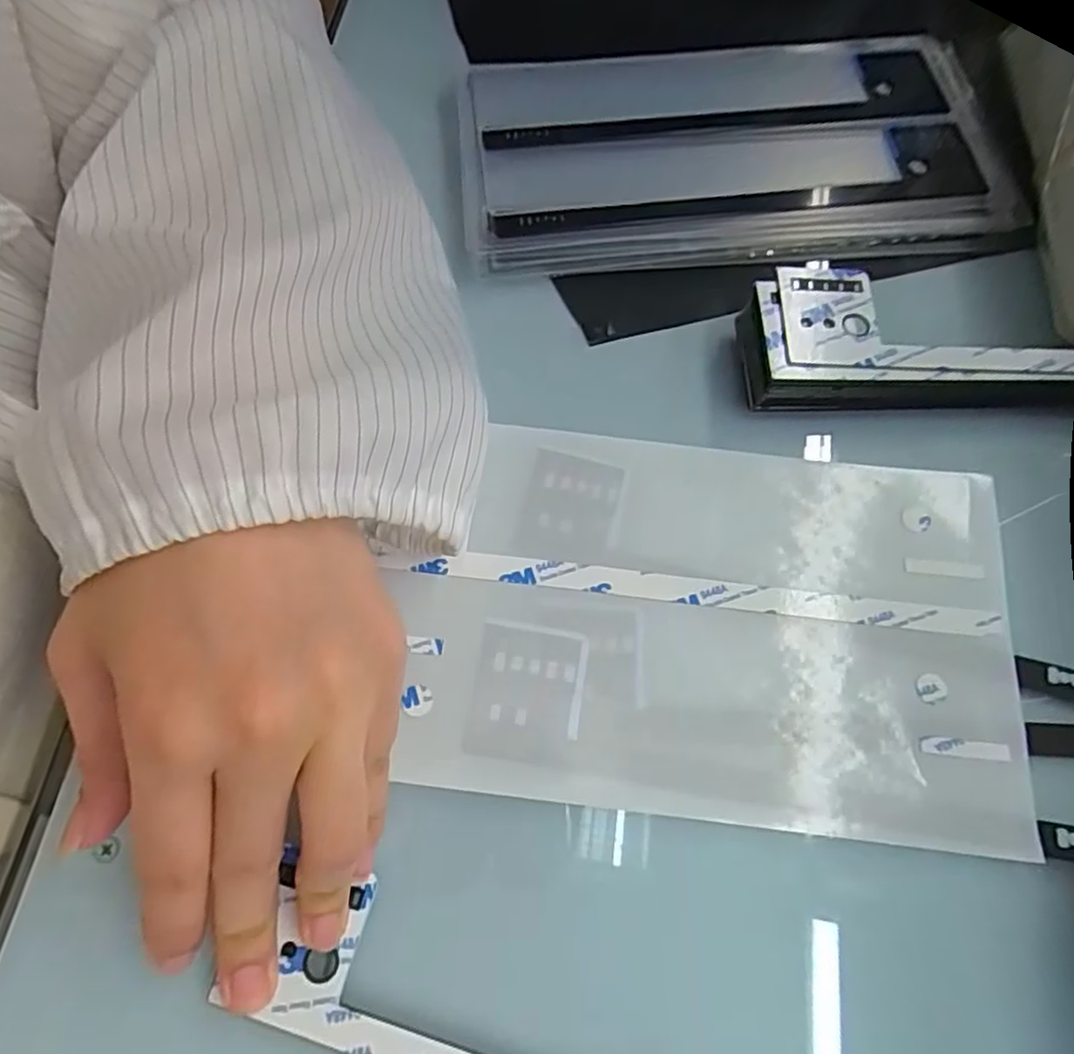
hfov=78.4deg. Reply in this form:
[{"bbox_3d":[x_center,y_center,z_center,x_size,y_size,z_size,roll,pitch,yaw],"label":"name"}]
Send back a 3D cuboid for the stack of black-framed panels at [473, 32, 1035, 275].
[{"bbox_3d":[0.085,-0.175,0.304,0.237,0.020,0.124,-4,68,-2],"label":"stack of black-framed panels"}]

